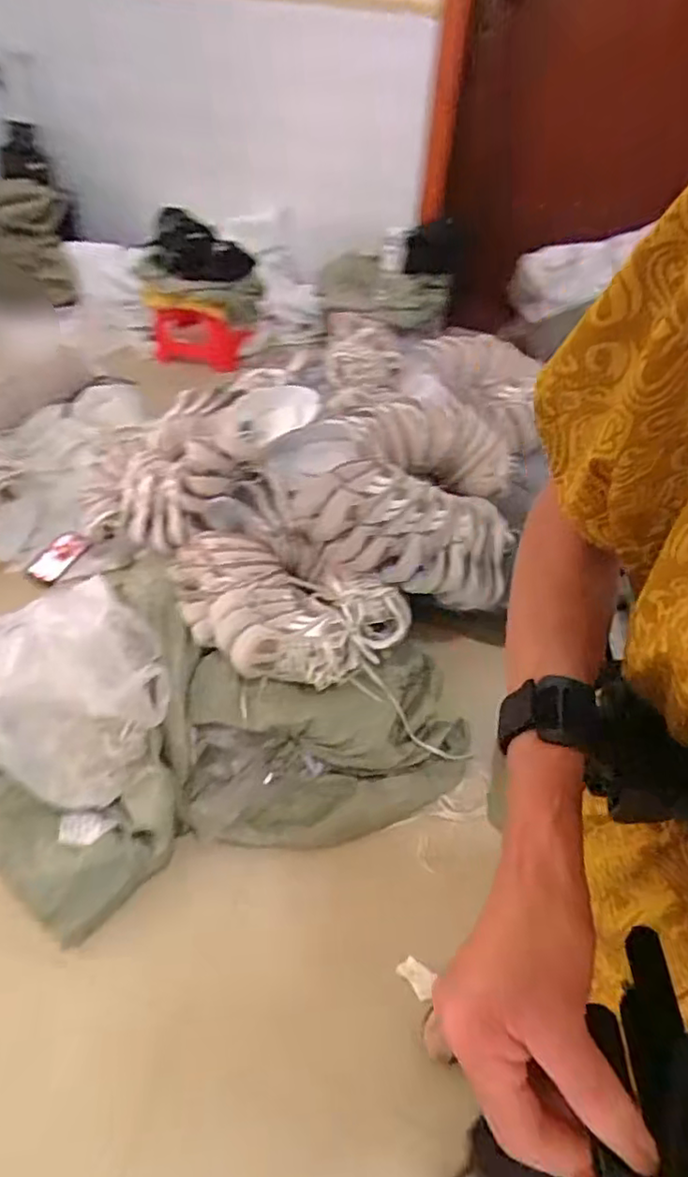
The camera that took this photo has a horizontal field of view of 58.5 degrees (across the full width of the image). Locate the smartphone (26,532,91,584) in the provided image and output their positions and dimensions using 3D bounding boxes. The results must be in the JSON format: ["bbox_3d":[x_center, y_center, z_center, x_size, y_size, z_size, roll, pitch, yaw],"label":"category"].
[{"bbox_3d":[-0.743,-0.081,1.594,0.072,0.016,0.159,38,63,-6],"label":"smartphone"}]

